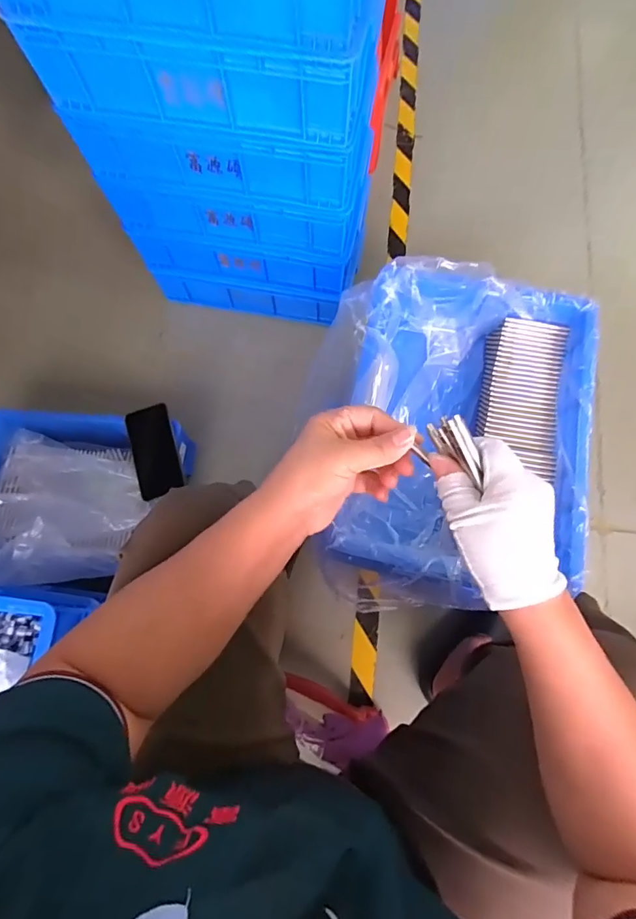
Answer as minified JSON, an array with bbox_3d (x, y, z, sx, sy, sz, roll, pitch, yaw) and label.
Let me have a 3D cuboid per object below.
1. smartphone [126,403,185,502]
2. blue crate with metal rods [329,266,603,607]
[{"bbox_3d":[-0.280,-0.014,0.777,0.078,0.008,0.152,-17,83,0],"label":"smartphone"},{"bbox_3d":[0.195,-0.049,0.638,0.319,0.130,0.415,12,75,3],"label":"blue crate with metal rods"}]

